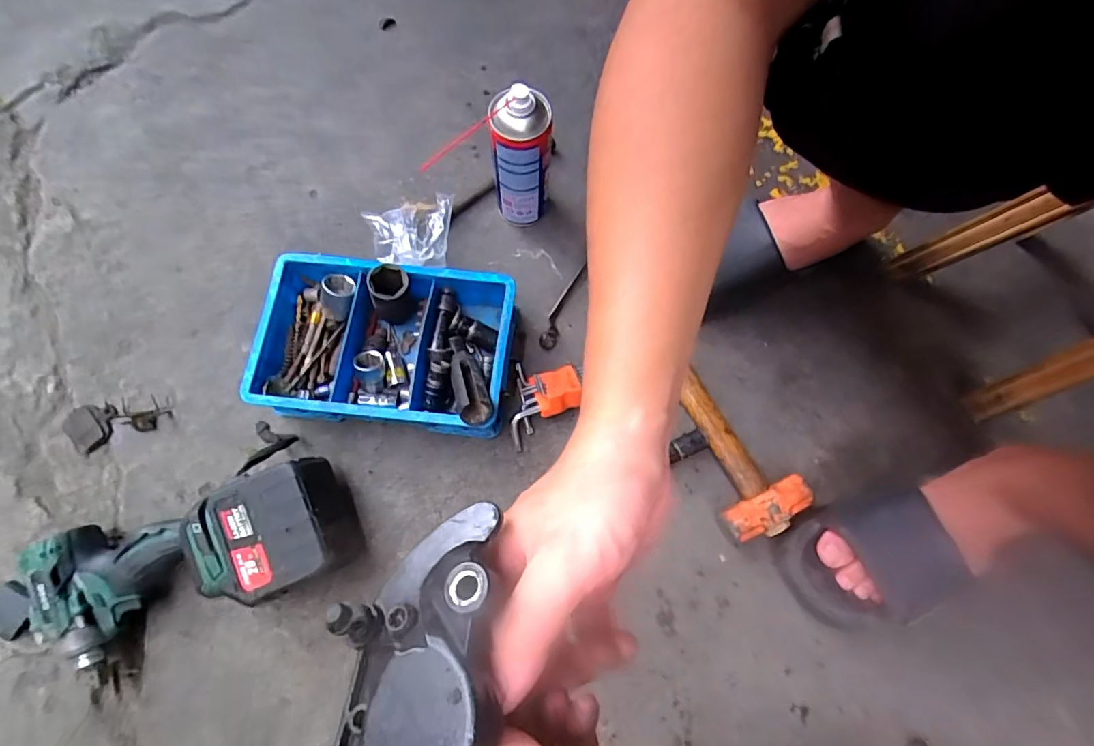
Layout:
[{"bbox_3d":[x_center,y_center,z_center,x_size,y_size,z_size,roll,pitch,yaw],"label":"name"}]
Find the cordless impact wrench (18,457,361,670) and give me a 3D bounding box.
[{"bbox_3d":[-0.341,0.179,0.491,0.286,0.090,0.126,-18,76,-7],"label":"cordless impact wrench"}]

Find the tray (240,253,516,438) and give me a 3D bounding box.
[{"bbox_3d":[-0.173,-0.032,0.562,0.265,0.079,0.173,7,74,0],"label":"tray"}]

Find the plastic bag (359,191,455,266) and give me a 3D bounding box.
[{"bbox_3d":[-0.172,-0.180,0.626,0.102,0.038,0.098,5,74,-1],"label":"plastic bag"}]

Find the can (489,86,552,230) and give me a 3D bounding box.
[{"bbox_3d":[-0.027,-0.231,0.557,0.061,0.176,0.051,1,74,-2],"label":"can"}]

